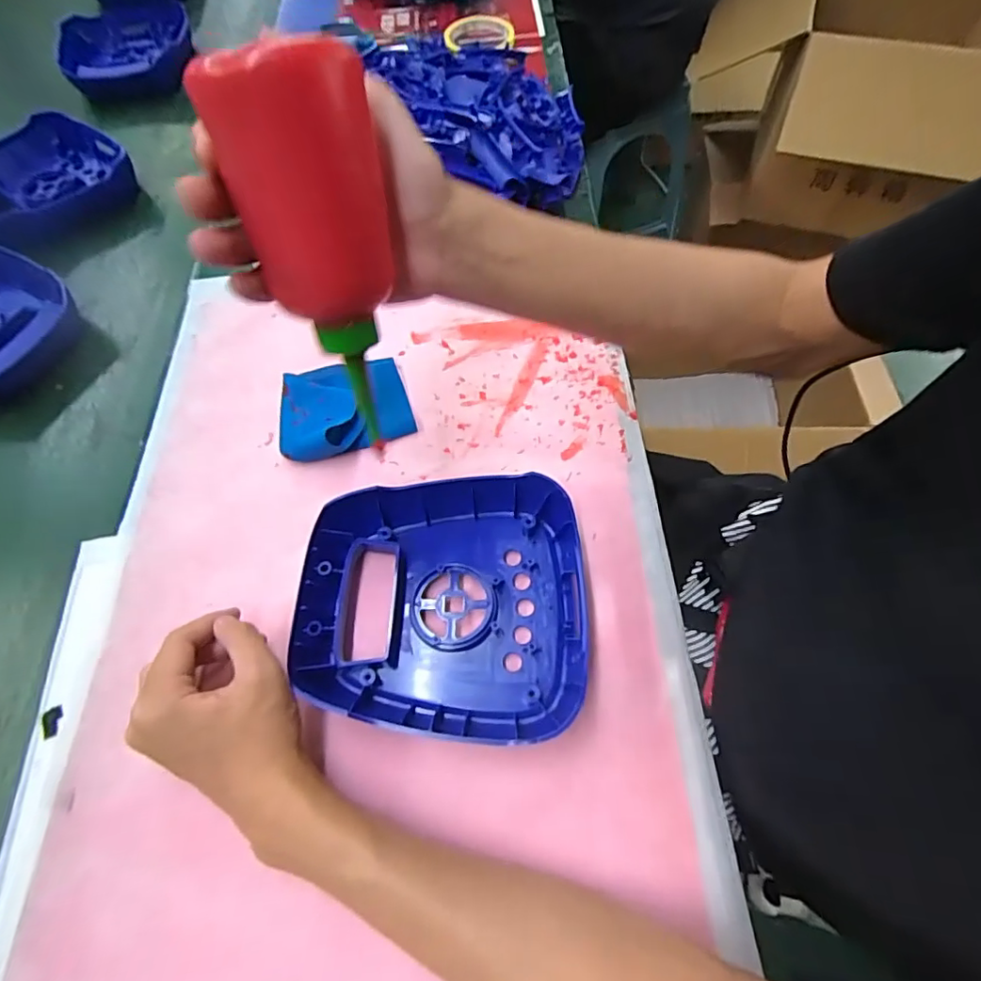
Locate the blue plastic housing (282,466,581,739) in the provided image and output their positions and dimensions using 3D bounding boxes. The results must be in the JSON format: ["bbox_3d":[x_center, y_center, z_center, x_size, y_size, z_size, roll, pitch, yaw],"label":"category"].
[{"bbox_3d":[-0.031,0.070,0.360,0.186,0.036,0.174,-2,61,1],"label":"blue plastic housing"}]

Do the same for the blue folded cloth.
[{"bbox_3d":[-0.118,-0.067,0.441,0.099,0.028,0.083,-15,62,-6],"label":"blue folded cloth"}]

